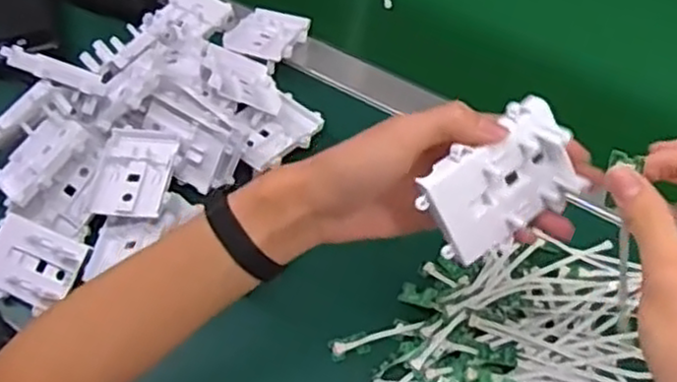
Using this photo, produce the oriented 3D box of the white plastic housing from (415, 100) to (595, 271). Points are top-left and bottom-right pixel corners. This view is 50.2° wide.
[{"bbox_3d":[0.089,-0.002,0.389,0.082,0.067,0.020,-29,28,-5],"label":"white plastic housing"}]

